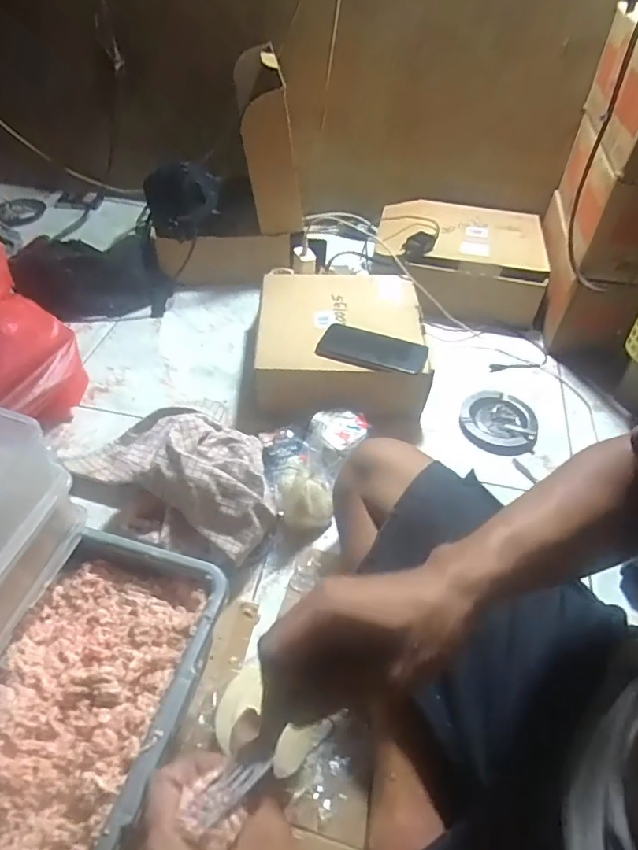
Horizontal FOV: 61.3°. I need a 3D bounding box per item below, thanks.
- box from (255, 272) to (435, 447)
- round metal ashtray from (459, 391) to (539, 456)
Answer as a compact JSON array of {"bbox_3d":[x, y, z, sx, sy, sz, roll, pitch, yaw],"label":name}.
[{"bbox_3d":[0.037,-0.125,0.873,0.256,0.118,0.270,3,47,0],"label":"box"},{"bbox_3d":[0.280,-0.005,0.839,0.101,0.030,0.117,-13,49,-14],"label":"round metal ashtray"}]

